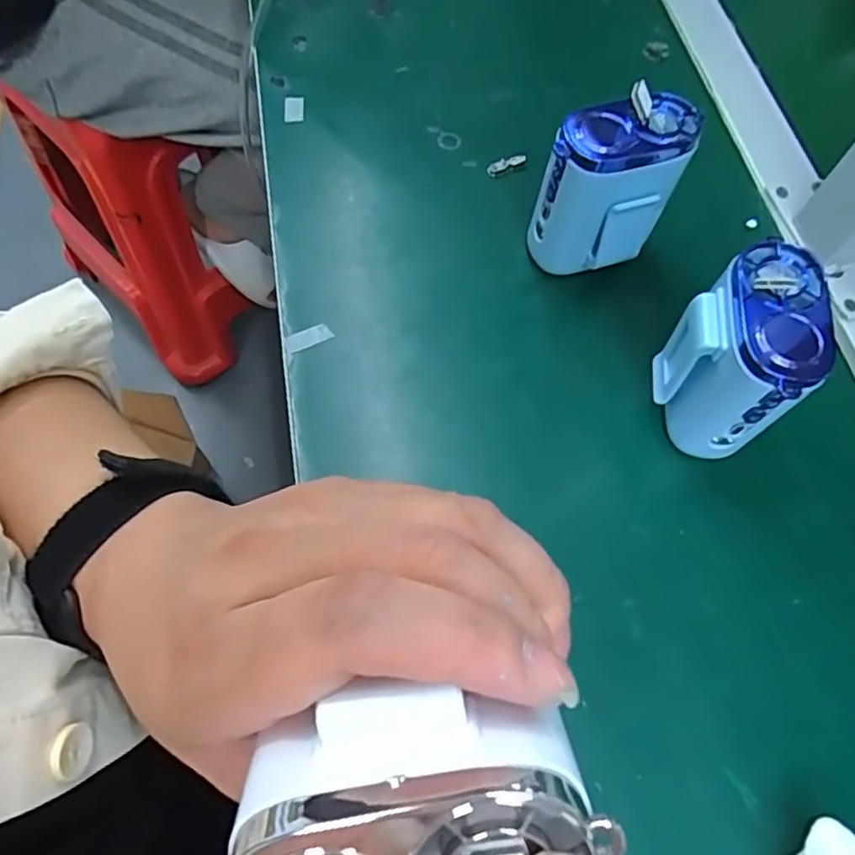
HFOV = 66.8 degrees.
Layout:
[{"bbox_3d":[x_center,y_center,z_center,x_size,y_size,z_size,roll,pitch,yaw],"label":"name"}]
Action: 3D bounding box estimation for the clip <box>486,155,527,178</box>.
[{"bbox_3d":[0.047,-0.157,0.388,0.026,0.006,0.007,-21,67,-11],"label":"clip"}]

